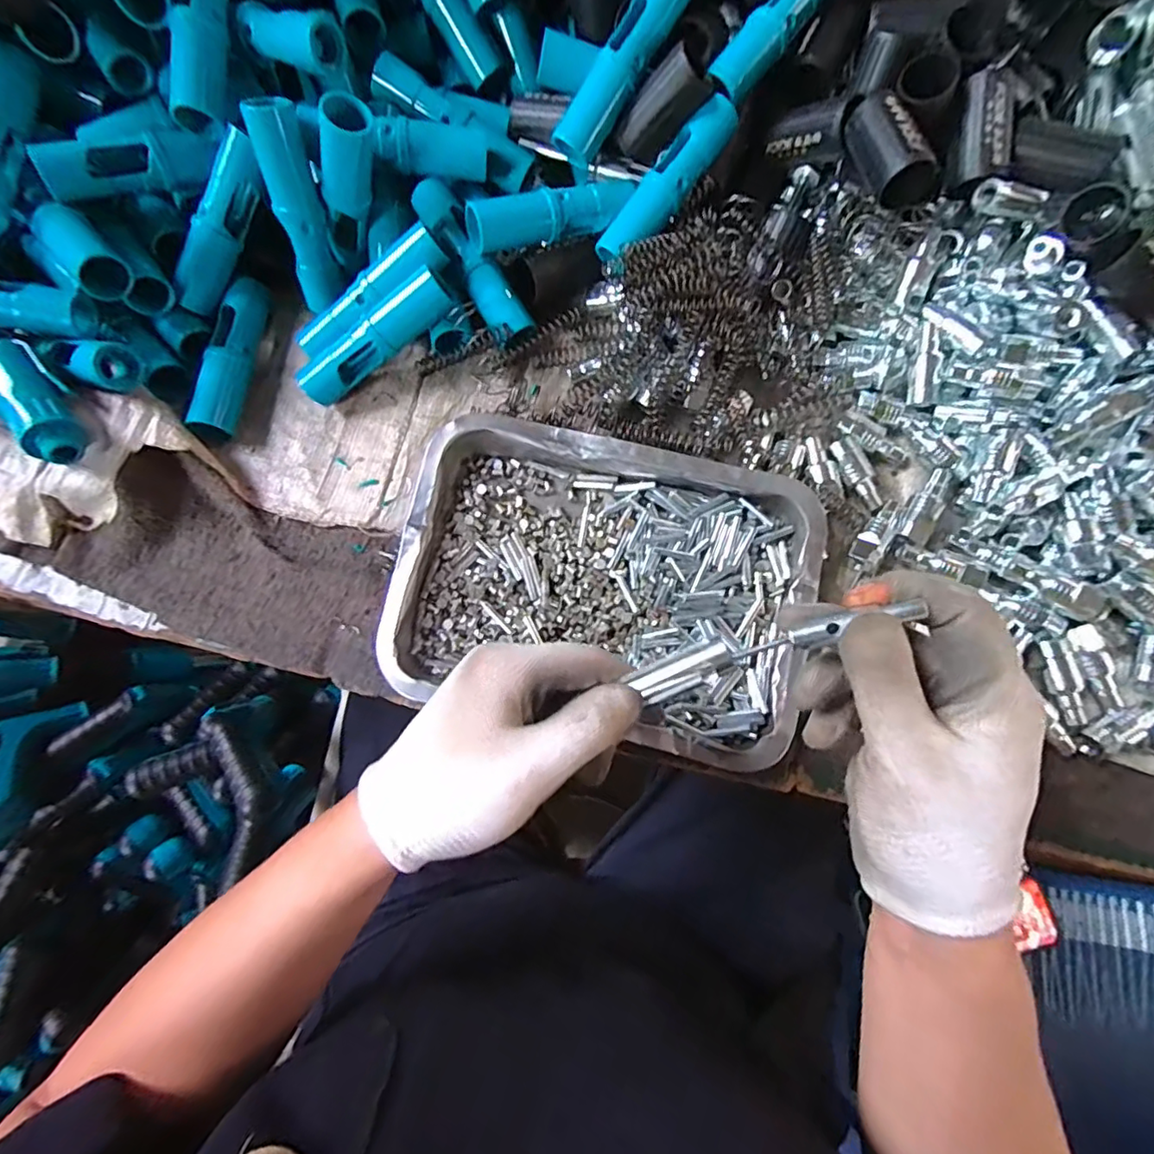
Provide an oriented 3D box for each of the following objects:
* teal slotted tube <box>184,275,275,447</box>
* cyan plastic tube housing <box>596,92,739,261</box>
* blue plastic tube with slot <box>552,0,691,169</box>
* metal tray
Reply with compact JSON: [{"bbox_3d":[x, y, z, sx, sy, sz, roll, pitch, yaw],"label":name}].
[{"bbox_3d":[-0.243,-0.151,0.397,0.023,0.026,0.121,6,77,3],"label":"teal slotted tube"},{"bbox_3d":[0.060,-0.265,0.378,0.030,0.027,0.119,44,99,10],"label":"cyan plastic tube housing"},{"bbox_3d":[0.031,-0.332,0.364,0.026,0.025,0.121,41,107,9],"label":"blue plastic tube with slot"},{"bbox_3d":[0.016,0.003,0.354,0.252,0.034,0.178,11,78,4],"label":"metal tray"}]

